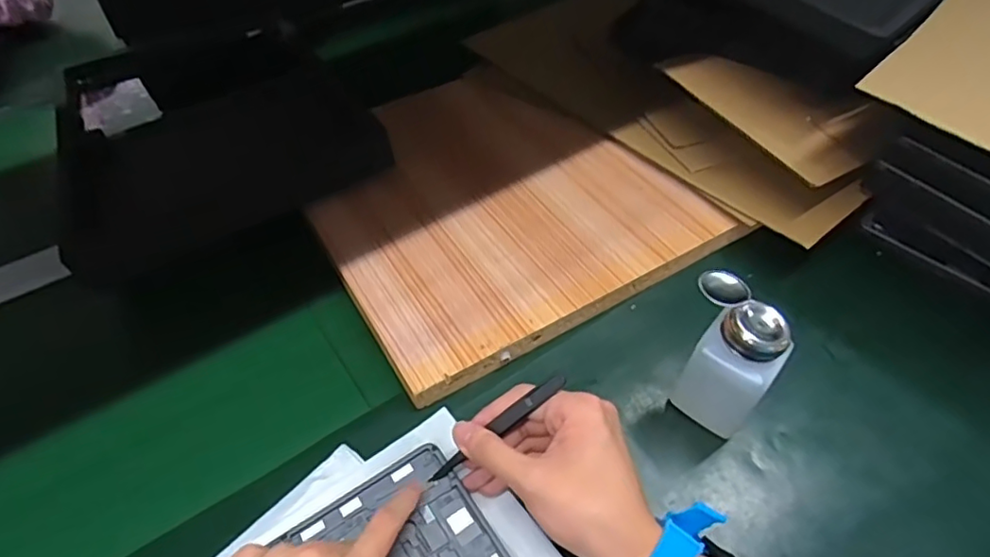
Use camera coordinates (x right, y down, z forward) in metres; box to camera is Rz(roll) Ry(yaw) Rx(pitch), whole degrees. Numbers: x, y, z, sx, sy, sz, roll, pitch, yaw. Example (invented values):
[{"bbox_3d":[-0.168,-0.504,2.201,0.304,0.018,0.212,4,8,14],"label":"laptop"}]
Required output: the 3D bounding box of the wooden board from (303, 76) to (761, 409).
[{"bbox_3d":[-0.008,-0.086,0.579,0.326,0.017,0.343,-25,54,-19],"label":"wooden board"}]

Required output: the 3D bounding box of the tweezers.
[{"bbox_3d":[0.001,0.093,0.360,0.109,0.010,0.010,-42,46,21],"label":"tweezers"}]

